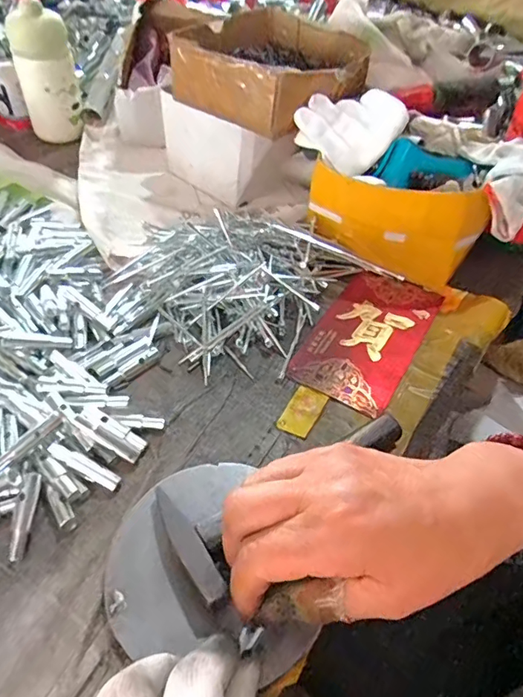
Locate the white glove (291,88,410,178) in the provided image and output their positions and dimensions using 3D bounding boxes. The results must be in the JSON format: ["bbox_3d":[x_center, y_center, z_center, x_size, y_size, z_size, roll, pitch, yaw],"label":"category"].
[{"bbox_3d":[0.086,-0.210,0.462,0.090,0.043,0.079,-34,59,-29],"label":"white glove"}]

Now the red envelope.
[{"bbox_3d":[0.095,-0.016,0.425,0.085,0.004,0.164,27,52,18],"label":"red envelope"}]

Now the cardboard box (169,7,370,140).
[{"bbox_3d":[0.013,-0.297,0.509,0.168,0.053,0.172,36,55,24],"label":"cardboard box"}]

